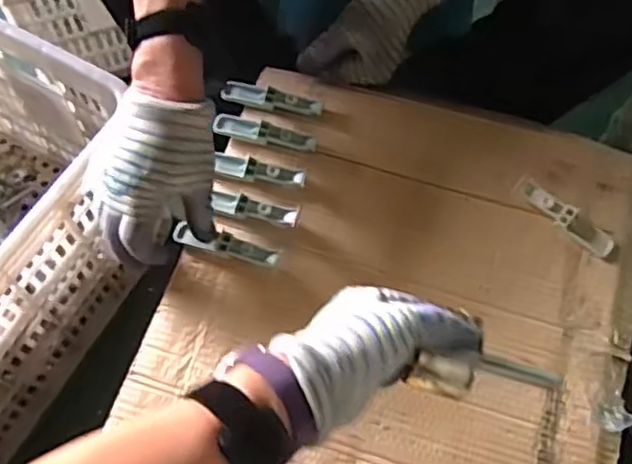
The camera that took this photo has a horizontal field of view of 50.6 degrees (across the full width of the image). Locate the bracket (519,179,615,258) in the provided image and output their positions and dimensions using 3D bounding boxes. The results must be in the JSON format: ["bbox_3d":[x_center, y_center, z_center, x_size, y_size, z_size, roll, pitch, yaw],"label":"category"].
[{"bbox_3d":[0.227,-0.012,0.606,0.095,0.019,0.023,40,71,16],"label":"bracket"}]

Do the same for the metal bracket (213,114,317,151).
[{"bbox_3d":[-0.046,-0.093,0.634,0.093,0.006,0.023,15,66,6],"label":"metal bracket"}]

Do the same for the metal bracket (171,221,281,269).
[{"bbox_3d":[-0.076,0.013,0.589,0.091,0.014,0.017,16,66,6],"label":"metal bracket"}]

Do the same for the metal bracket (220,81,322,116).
[{"bbox_3d":[-0.043,-0.130,0.651,0.097,0.007,0.023,16,66,6],"label":"metal bracket"}]

